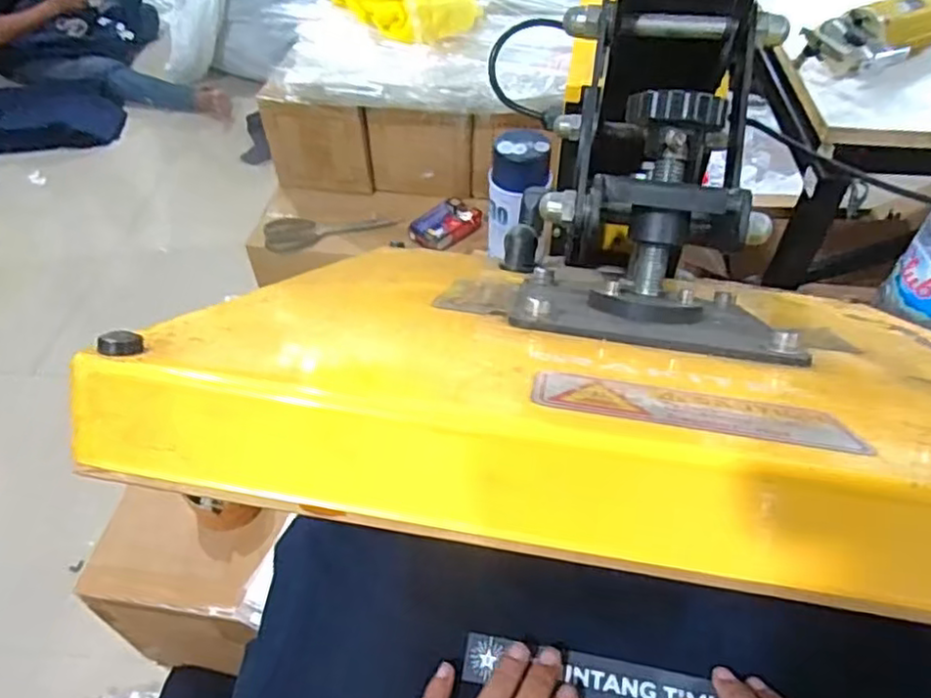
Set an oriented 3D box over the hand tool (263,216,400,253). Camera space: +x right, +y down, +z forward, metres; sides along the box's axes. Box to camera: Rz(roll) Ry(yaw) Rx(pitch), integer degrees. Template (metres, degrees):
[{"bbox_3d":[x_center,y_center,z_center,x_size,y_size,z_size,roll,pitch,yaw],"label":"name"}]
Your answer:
[{"bbox_3d":[-0.197,-0.172,0.972,0.184,0.015,0.087,-4,49,-15],"label":"hand tool"}]

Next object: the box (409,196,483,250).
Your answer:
[{"bbox_3d":[-0.024,-0.180,0.949,0.064,0.027,0.099,33,56,26],"label":"box"}]

